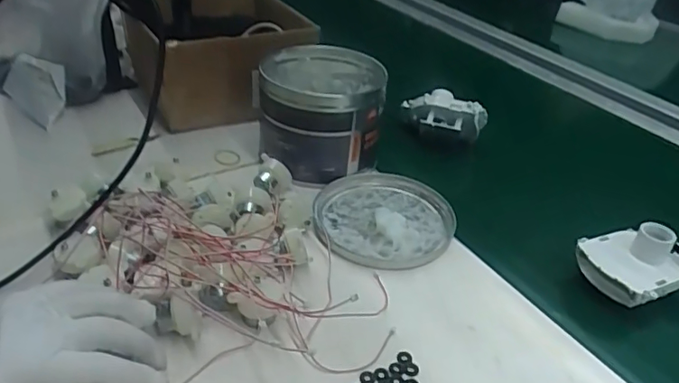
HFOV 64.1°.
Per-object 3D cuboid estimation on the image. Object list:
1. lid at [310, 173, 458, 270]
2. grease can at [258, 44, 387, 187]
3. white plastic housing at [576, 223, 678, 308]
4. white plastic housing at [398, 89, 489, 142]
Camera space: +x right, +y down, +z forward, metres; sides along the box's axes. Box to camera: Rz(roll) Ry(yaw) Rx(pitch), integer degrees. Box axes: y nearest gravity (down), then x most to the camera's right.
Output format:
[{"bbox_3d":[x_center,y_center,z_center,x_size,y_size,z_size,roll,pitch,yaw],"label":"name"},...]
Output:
[{"bbox_3d":[0.042,0.023,0.510,0.126,0.014,0.132,4,33,-2],"label":"lid"},{"bbox_3d":[-0.019,-0.085,0.567,0.118,0.098,0.136,3,33,-4],"label":"grease can"},{"bbox_3d":[0.259,0.059,0.459,0.100,0.054,0.067,-8,36,-20],"label":"white plastic housing"},{"bbox_3d":[0.125,-0.092,0.648,0.098,0.048,0.045,11,34,8],"label":"white plastic housing"}]

